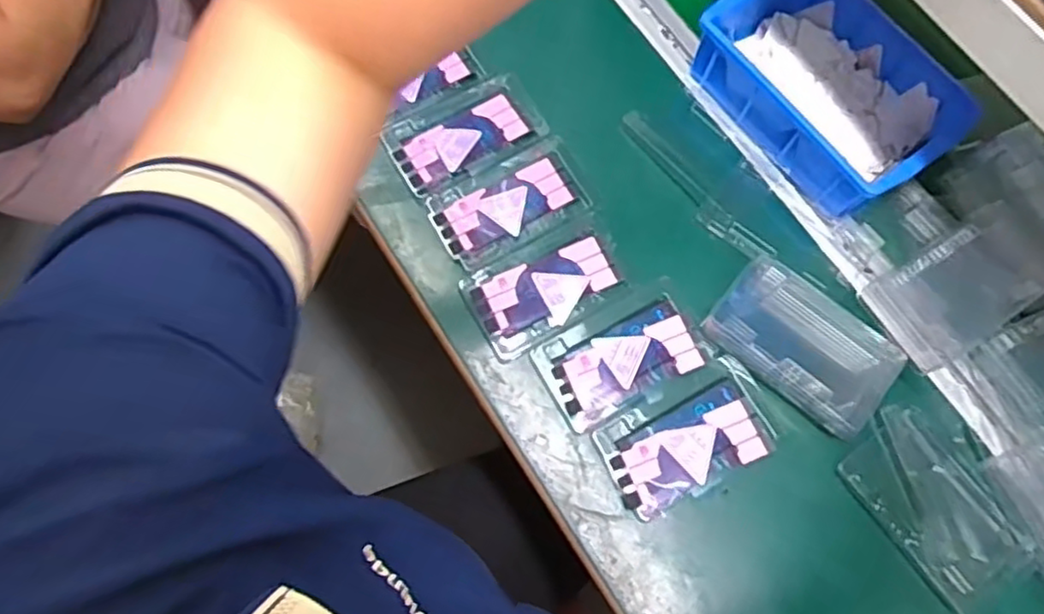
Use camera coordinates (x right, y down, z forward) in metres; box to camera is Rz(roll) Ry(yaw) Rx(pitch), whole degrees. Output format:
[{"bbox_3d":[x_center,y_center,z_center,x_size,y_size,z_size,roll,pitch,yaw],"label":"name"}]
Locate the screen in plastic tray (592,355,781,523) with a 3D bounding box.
[{"bbox_3d":[0.122,0.095,0.497,0.124,0.009,0.075,-26,75,-11],"label":"screen in plastic tray"}]

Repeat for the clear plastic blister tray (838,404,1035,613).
[{"bbox_3d":[0.298,0.141,0.488,0.082,0.009,0.132,-37,77,-13],"label":"clear plastic blister tray"}]

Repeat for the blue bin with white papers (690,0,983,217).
[{"bbox_3d":[0.255,-0.187,0.563,0.137,0.050,0.205,-34,76,-13],"label":"blue bin with white papers"}]

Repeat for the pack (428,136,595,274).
[{"bbox_3d":[-0.008,-0.085,0.557,0.130,0.009,0.077,-29,75,-12],"label":"pack"}]

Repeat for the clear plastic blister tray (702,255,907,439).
[{"bbox_3d":[0.210,0.027,0.510,0.130,0.026,0.082,40,74,10],"label":"clear plastic blister tray"}]

